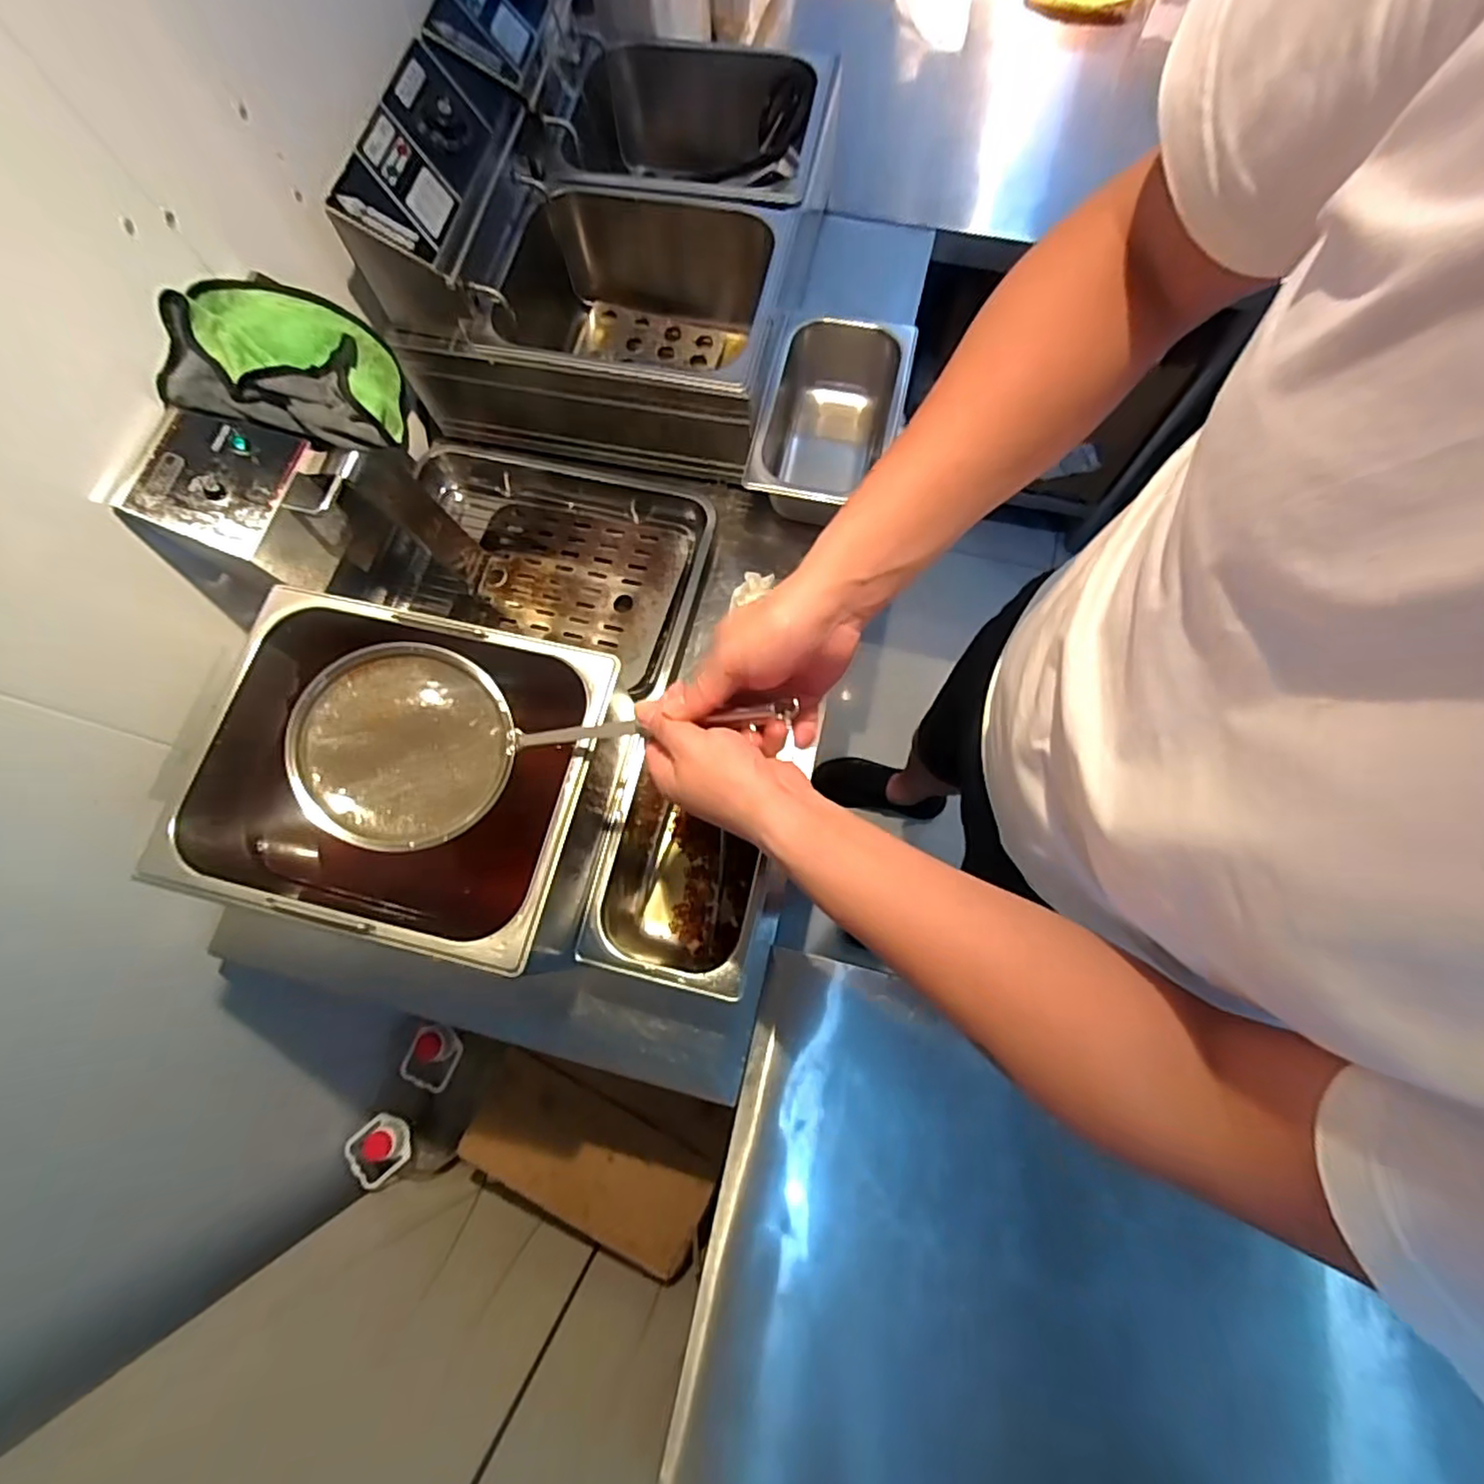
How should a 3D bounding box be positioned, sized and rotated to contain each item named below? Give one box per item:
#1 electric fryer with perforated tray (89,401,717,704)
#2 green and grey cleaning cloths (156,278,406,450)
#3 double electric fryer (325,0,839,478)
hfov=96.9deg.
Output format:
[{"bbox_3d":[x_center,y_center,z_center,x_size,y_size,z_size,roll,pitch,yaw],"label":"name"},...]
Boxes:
[{"bbox_3d":[-0.280,-0.253,0.703,0.466,0.290,0.316,5,74,4],"label":"electric fryer with perforated tray"},{"bbox_3d":[-0.421,-0.340,0.613,0.157,0.111,0.137,-8,73,0],"label":"green and grey cleaning cloths"},{"bbox_3d":[-0.132,-0.653,0.799,0.399,0.304,0.531,11,74,5],"label":"double electric fryer"}]

